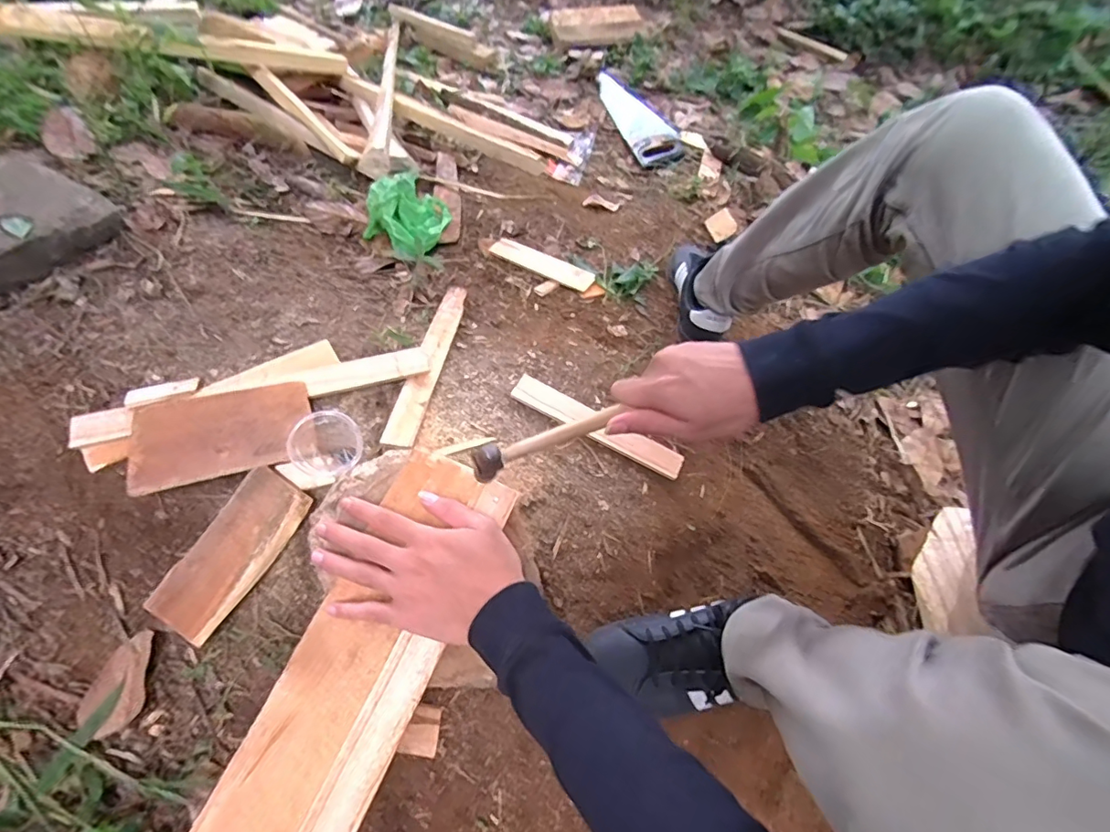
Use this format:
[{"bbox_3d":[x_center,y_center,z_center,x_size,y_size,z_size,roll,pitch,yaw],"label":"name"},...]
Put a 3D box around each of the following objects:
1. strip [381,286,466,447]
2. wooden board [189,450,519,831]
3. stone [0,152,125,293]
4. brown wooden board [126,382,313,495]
[{"bbox_3d":[-0.172,-0.080,0.715,0.037,0.015,0.302,8,50,2],"label":"strip"},{"bbox_3d":[-0.164,0.217,0.409,0.107,0.017,0.393,22,70,7],"label":"wooden board"},{"bbox_3d":[-0.646,-0.226,0.631,0.097,0.087,0.169,24,71,7],"label":"stone"},{"bbox_3d":[-0.382,0.018,0.594,0.183,0.012,0.106,-13,64,-17],"label":"brown wooden board"}]

